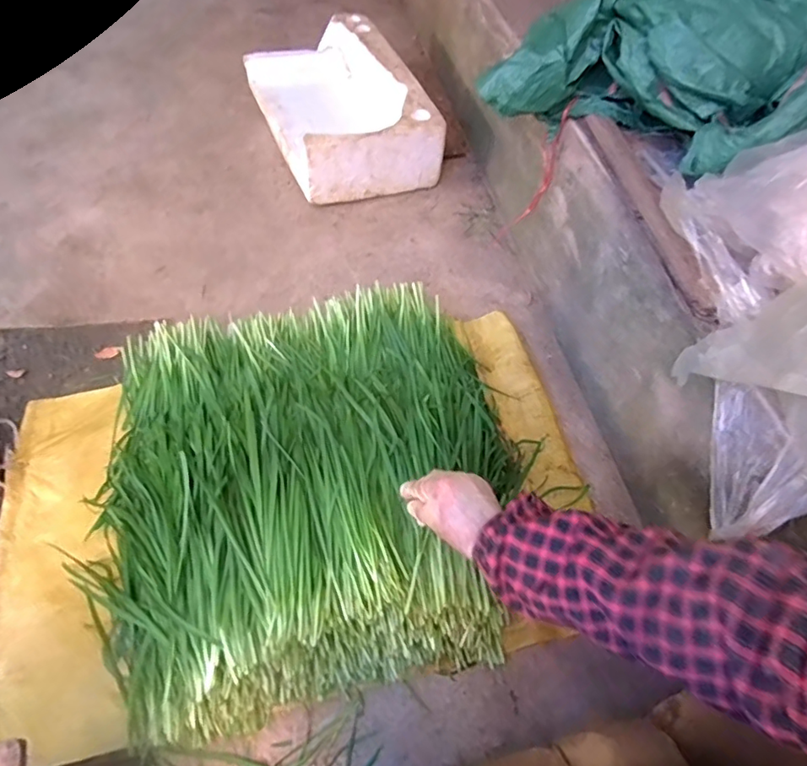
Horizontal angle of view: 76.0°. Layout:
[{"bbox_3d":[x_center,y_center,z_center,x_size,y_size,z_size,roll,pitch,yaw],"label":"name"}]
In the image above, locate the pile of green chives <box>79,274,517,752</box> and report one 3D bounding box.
[{"bbox_3d":[-0.129,0.138,0.754,0.625,0.184,0.540,-9,55,-11],"label":"pile of green chives"}]

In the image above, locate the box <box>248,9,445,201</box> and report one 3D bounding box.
[{"bbox_3d":[-0.178,-0.745,1.380,0.352,0.177,0.626,-16,57,-15],"label":"box"}]

